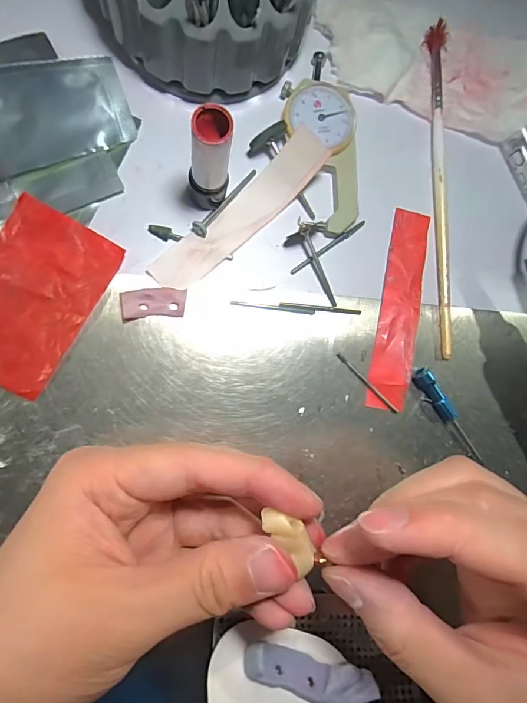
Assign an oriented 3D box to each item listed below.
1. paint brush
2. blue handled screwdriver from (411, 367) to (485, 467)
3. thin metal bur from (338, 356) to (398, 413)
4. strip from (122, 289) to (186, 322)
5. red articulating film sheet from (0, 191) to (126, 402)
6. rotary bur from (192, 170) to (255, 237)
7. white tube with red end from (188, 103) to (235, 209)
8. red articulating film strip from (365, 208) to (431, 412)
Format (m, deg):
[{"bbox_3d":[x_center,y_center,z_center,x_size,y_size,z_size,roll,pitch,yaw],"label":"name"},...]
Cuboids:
[{"bbox_3d":[0.097,-0.090,0.236,0.010,0.006,0.184,1,86,-9],"label":"paint brush"},{"bbox_3d":[0.099,0.034,0.225,0.008,0.010,0.058,-39,93,-9],"label":"blue handled screwdriver"},{"bbox_3d":[0.055,0.017,0.222,0.044,0.004,0.004,45,81,-4],"label":"thin metal bur"},{"bbox_3d":[-0.053,-0.023,0.207,0.030,0.006,0.014,-6,87,-9],"label":"strip"},{"bbox_3d":[-0.110,-0.027,0.198,0.056,0.004,0.082,30,83,-6],"label":"red articulating film sheet"},{"bbox_3d":[-0.018,-0.076,0.216,0.007,0.005,0.046,42,82,-4],"label":"rotary bur"},{"bbox_3d":[-0.024,-0.084,0.190,0.018,0.057,0.018,3,86,-8],"label":"white tube with red end"},{"bbox_3d":[0.073,-0.024,0.227,0.021,0.004,0.108,11,85,-8],"label":"red articulating film strip"}]

